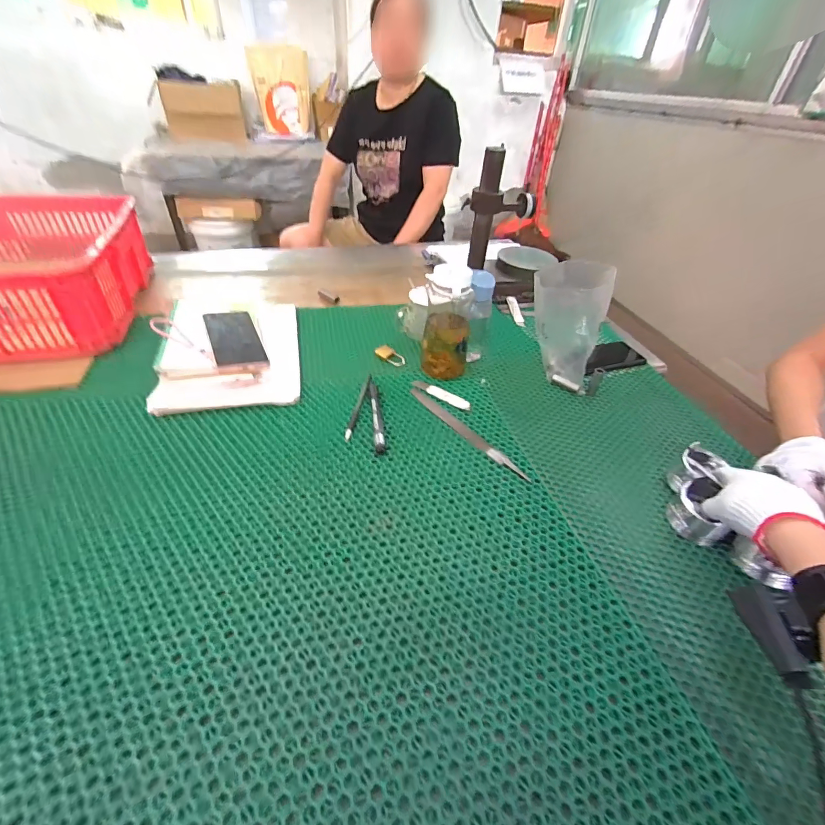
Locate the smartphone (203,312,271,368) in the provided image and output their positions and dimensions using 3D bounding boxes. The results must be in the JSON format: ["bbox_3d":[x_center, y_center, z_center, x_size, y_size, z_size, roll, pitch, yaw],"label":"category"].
[{"bbox_3d":[-0.291,-0.125,0.657,0.075,0.009,0.163,-9,48,-29],"label":"smartphone"}]

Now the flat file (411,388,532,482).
[{"bbox_3d":[0.077,0.026,0.596,0.020,0.005,0.233,-25,48,-31],"label":"flat file"}]

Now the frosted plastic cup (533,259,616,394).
[{"bbox_3d":[0.261,-0.156,0.700,0.126,0.185,0.123,15,40,12],"label":"frosted plastic cup"}]

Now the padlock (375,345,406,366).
[{"bbox_3d":[-0.042,-0.104,0.729,0.032,0.007,0.062,-26,48,-32],"label":"padlock"}]

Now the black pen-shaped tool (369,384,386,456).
[{"bbox_3d":[-0.053,0.004,0.601,0.015,0.017,0.145,-2,40,-8],"label":"black pen-shaped tool"}]

